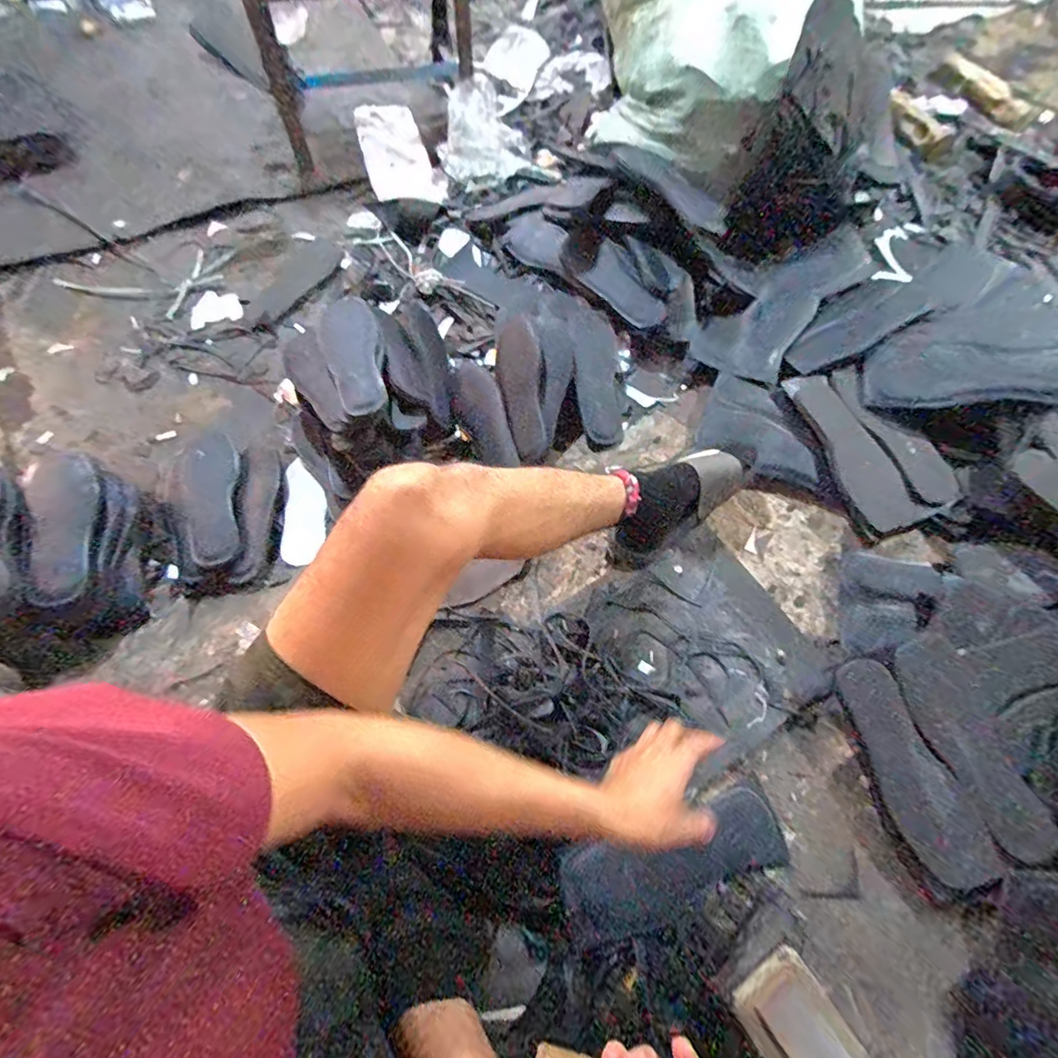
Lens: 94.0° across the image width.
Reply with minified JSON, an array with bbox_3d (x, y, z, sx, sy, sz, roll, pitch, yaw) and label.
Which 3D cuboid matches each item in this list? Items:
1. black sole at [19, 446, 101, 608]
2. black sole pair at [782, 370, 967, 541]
[{"bbox_3d":[-0.649,-0.005,0.683,0.076,0.039,0.229,-3,66,-29],"label":"black sole"},{"bbox_3d":[0.547,-0.137,0.799,0.142,0.051,0.279,-20,69,-10],"label":"black sole pair"}]

